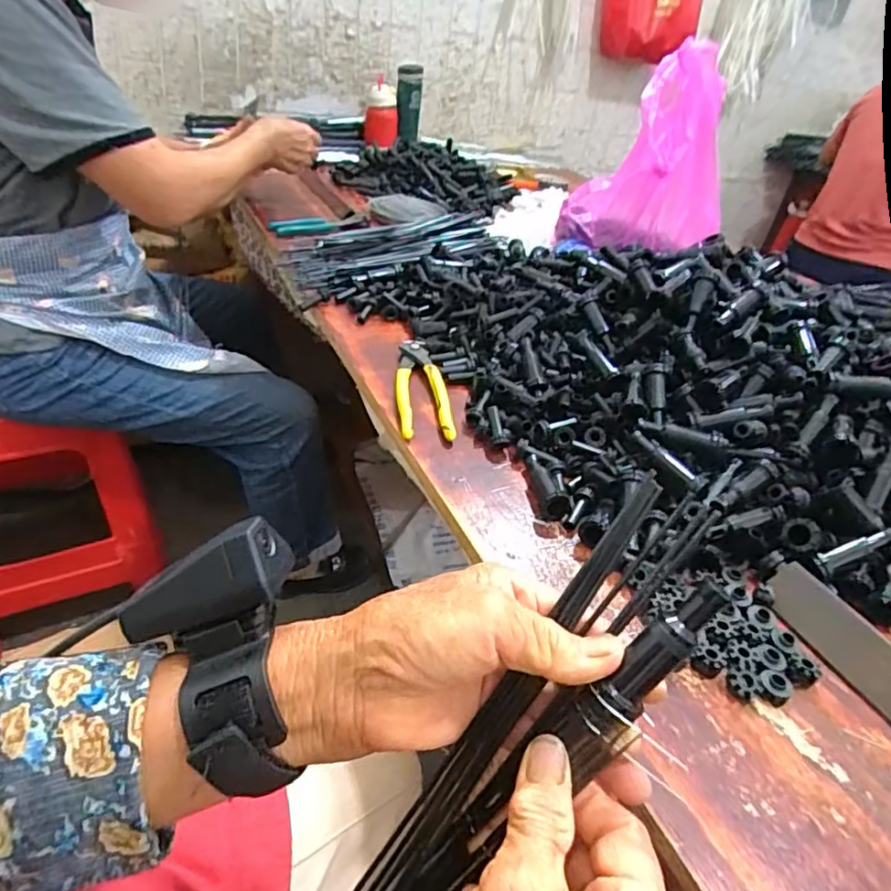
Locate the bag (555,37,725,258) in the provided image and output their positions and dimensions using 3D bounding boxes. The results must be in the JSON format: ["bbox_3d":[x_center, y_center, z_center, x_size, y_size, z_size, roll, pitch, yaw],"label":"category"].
[{"bbox_3d":[0.300,-0.383,0.848,0.234,0.259,0.129,6,33,-2],"label":"bag"}]

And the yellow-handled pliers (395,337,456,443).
[{"bbox_3d":[-0.026,-0.062,0.608,0.048,0.015,0.177,0,34,-10],"label":"yellow-handled pliers"}]

